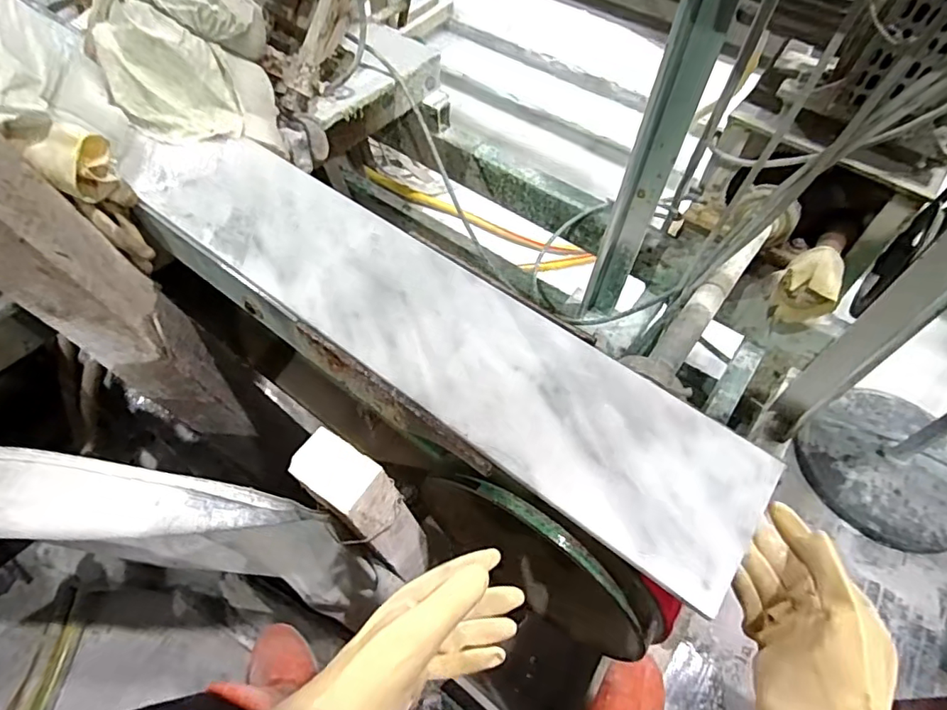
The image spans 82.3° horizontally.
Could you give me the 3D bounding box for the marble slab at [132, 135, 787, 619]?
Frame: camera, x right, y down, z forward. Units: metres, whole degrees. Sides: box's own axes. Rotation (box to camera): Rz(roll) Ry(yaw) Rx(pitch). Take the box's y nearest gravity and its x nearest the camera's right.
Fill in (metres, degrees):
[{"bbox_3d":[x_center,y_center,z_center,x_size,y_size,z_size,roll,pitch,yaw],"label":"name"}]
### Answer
[{"bbox_3d":[-0.072,-0.056,0.542,0.734,0.011,0.151,34,62,19],"label":"marble slab"}]

